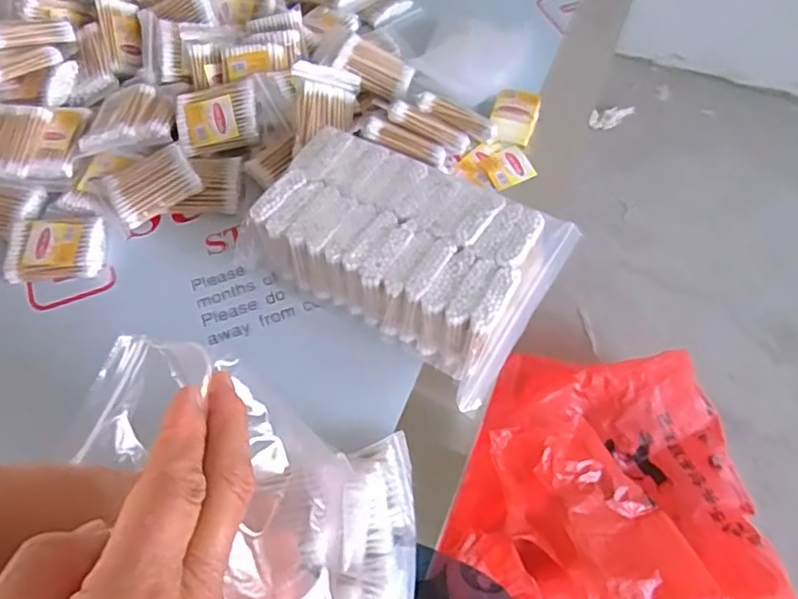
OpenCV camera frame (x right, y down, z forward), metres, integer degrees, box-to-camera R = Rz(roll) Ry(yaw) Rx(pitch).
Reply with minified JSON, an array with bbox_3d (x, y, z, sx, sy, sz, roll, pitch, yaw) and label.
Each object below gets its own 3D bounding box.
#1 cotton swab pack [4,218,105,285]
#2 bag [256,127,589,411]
[{"bbox_3d":[-0.292,-0.044,0.527,0.076,0.016,0.056,-7,58,-3],"label":"cotton swab pack"},{"bbox_3d":[0.007,-0.039,0.479,0.217,0.067,0.152,28,63,18],"label":"bag"}]

